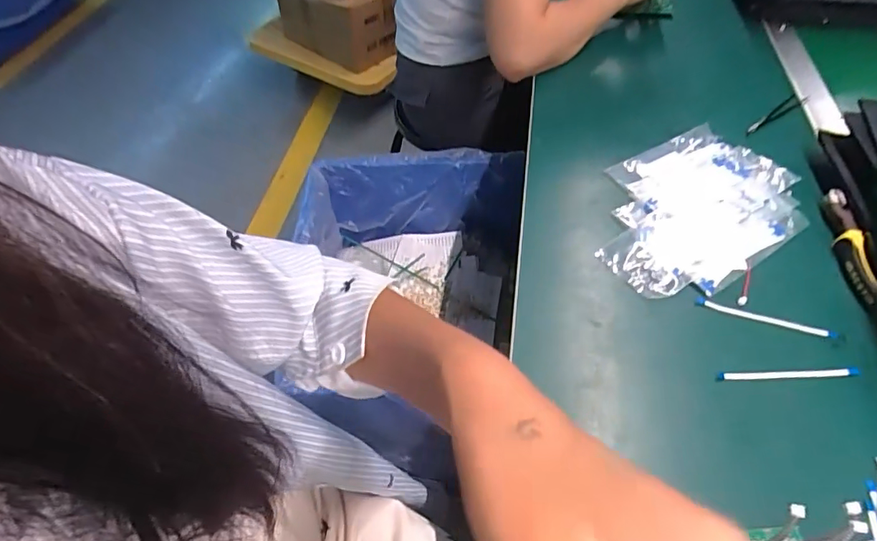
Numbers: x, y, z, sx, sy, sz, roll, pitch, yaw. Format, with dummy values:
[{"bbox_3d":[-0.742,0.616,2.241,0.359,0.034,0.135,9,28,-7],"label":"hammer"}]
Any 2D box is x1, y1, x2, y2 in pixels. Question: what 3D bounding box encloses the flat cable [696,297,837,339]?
[{"bbox_3d":[0.298,0.044,0.454,0.116,0.005,0.008,15,55,13],"label":"flat cable"}]

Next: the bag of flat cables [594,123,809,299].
[{"bbox_3d":[0.263,-0.070,0.528,0.237,0.017,0.173,-29,57,-18],"label":"bag of flat cables"}]

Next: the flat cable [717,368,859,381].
[{"bbox_3d":[0.295,0.088,0.419,0.116,0.004,0.007,-2,53,1],"label":"flat cable"}]

